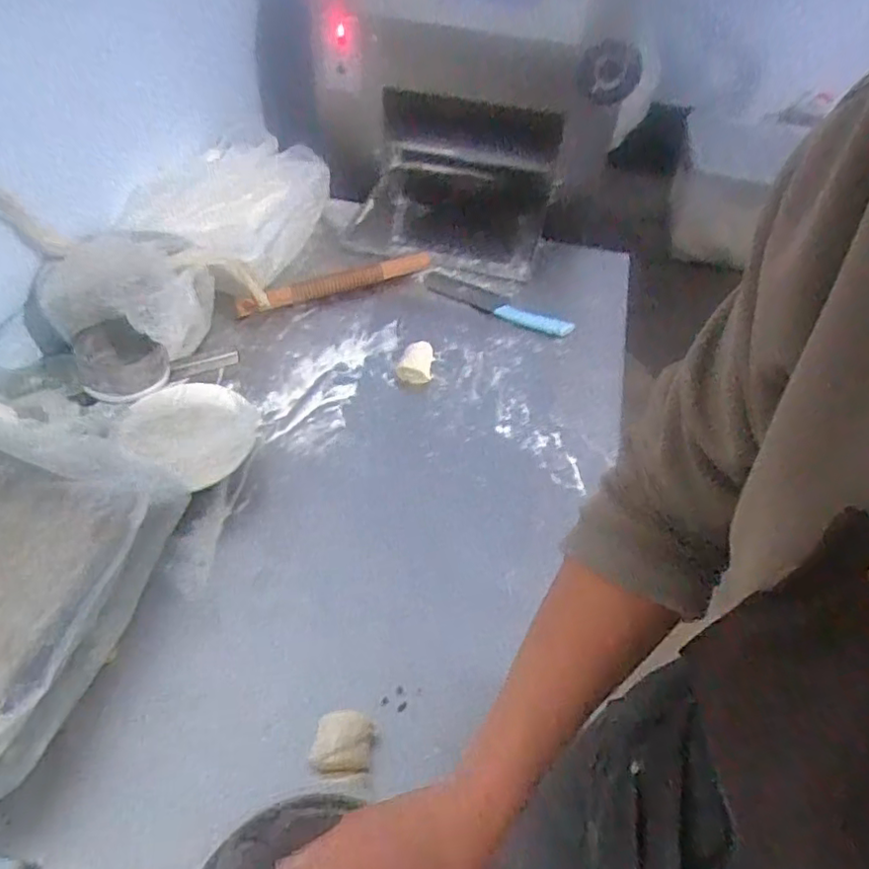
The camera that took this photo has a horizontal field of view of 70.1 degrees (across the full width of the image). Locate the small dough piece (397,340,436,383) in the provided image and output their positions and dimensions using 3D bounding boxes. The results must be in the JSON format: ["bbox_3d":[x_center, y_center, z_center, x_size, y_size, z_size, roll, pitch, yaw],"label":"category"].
[{"bbox_3d":[-0.027,-0.110,0.927,0.050,0.024,0.072,7,50,0],"label":"small dough piece"}]

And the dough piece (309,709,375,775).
[{"bbox_3d":[-0.085,0.290,0.577,0.052,0.040,0.055,8,50,1],"label":"dough piece"}]

